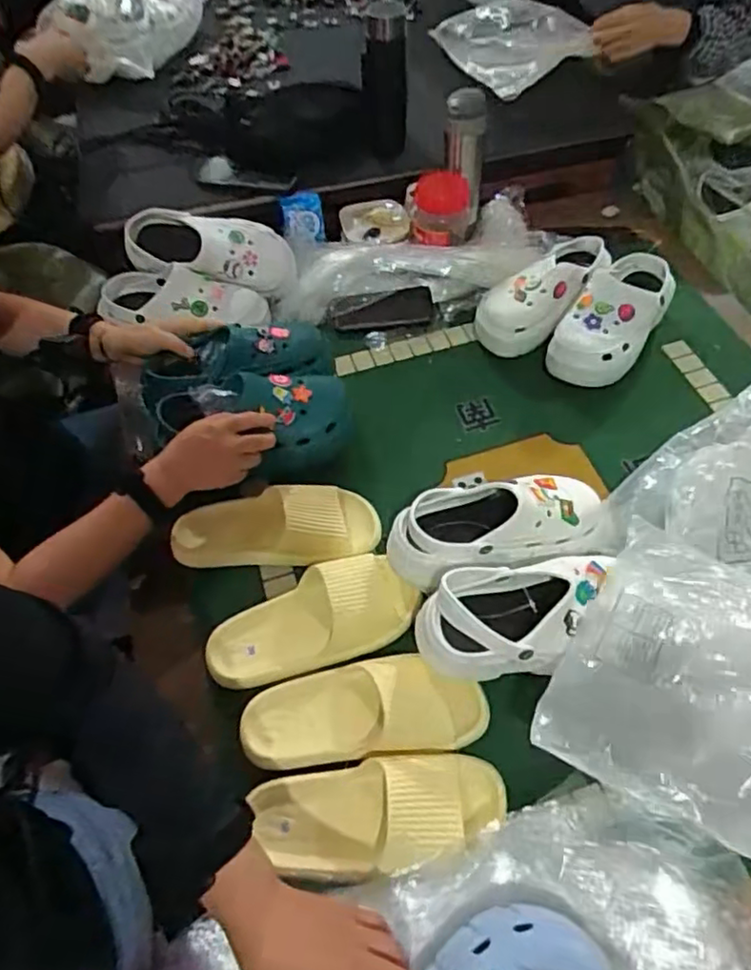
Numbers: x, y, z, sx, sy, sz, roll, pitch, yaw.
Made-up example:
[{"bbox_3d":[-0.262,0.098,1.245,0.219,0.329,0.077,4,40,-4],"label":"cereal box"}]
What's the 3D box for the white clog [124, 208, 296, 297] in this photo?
[{"bbox_3d":[-0.255,-0.356,0.968,0.245,0.090,0.103,-2,58,0],"label":"white clog"}]

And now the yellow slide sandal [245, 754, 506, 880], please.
[{"bbox_3d":[0.003,0.313,0.596,0.238,0.048,0.093,-5,58,-1],"label":"yellow slide sandal"}]

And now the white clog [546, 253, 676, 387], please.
[{"bbox_3d":[0.350,-0.244,0.921,0.116,0.083,0.226,30,64,19],"label":"white clog"}]

